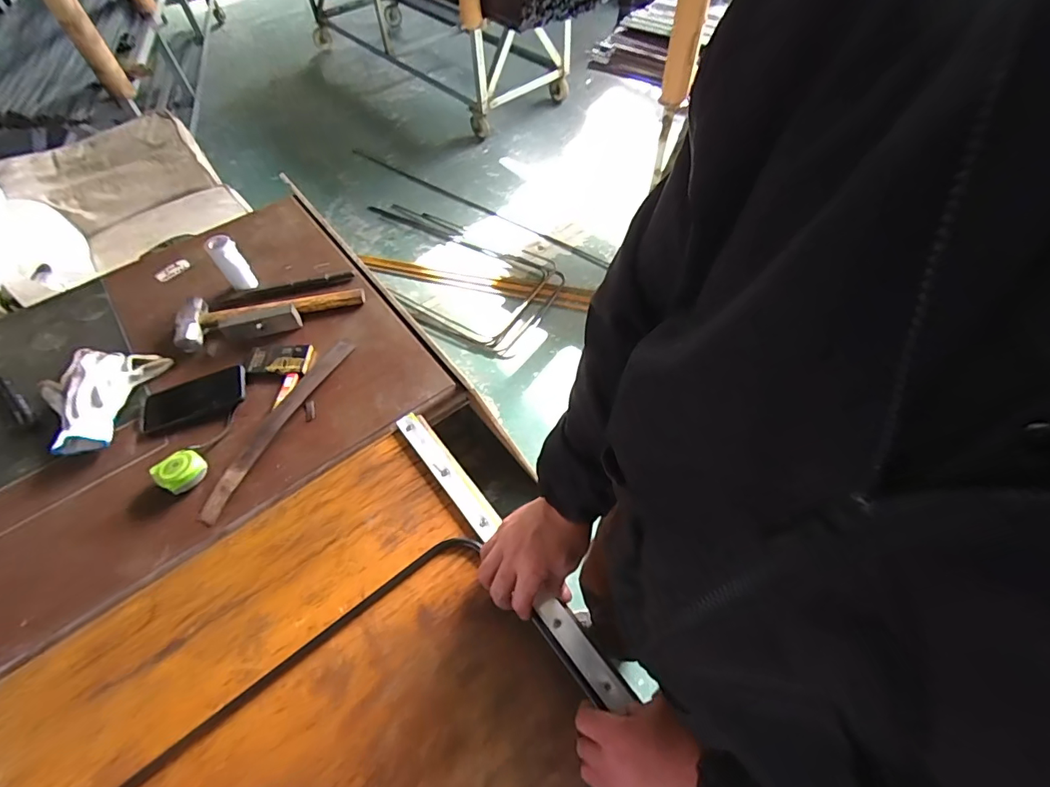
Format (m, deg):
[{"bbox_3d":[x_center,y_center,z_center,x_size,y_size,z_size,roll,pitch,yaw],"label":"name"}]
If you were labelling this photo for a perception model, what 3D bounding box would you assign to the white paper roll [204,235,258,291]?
[{"bbox_3d":[-0.528,-0.235,0.866,0.047,0.103,0.038,-36,62,-20],"label":"white paper roll"}]

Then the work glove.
[{"bbox_3d":[-0.677,0.011,0.752,0.142,0.045,0.185,4,57,5],"label":"work glove"}]

